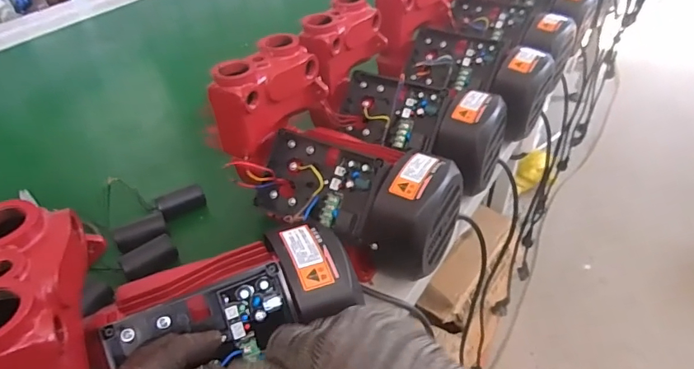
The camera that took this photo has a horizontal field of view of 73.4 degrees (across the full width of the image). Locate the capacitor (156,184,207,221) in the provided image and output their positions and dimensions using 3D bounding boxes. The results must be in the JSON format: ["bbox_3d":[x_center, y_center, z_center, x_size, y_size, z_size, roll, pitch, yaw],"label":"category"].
[{"bbox_3d":[-0.206,0.020,0.583,0.028,0.023,0.072,18,24,22],"label":"capacitor"}]

